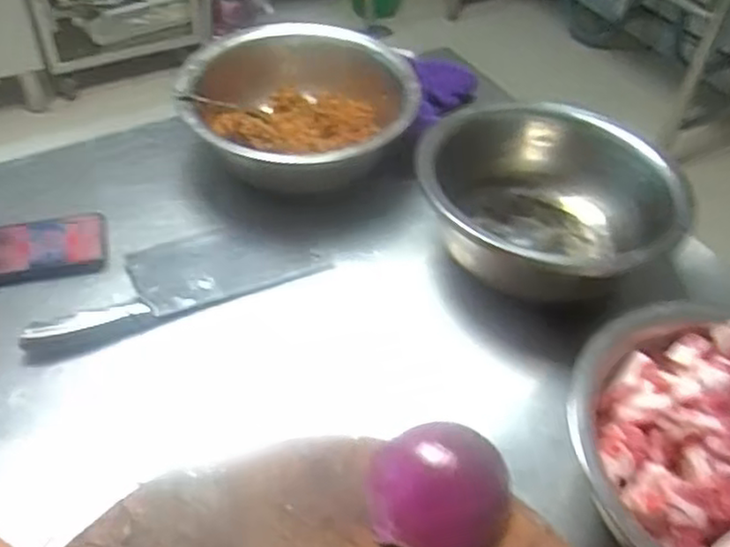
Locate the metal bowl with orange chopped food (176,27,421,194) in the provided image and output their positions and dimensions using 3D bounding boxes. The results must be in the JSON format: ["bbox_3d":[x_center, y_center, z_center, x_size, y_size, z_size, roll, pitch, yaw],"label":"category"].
[{"bbox_3d":[-0.081,-0.196,0.883,0.270,0.106,0.275,2,47,-2],"label":"metal bowl with orange chopped food"}]

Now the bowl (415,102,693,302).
[{"bbox_3d":[0.188,-0.068,0.770,0.270,0.106,0.236,31,52,23],"label":"bowl"}]

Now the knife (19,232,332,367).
[{"bbox_3d":[-0.202,0.003,0.740,0.307,0.027,0.101,-21,52,-22],"label":"knife"}]

